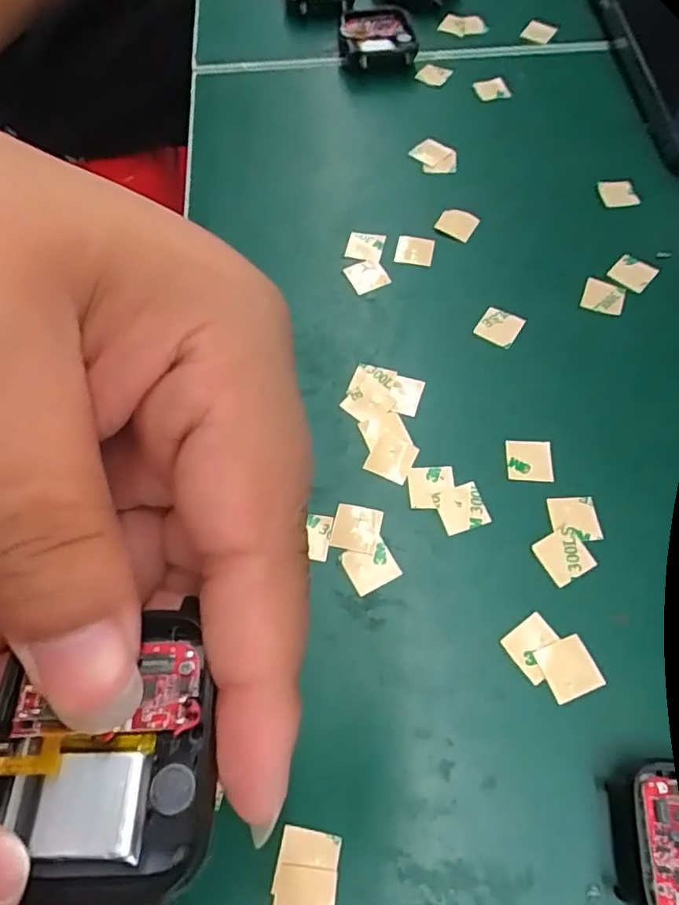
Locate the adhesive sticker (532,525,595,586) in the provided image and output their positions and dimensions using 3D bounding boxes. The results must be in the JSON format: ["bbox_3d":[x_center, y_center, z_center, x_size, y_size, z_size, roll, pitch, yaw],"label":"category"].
[{"bbox_3d":[0.071,0.033,0.184,0.016,0.004,0.015,-27,70,-12],"label":"adhesive sticker"}]

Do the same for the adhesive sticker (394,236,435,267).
[{"bbox_3d":[0.032,-0.085,0.245,0.015,0.005,0.015,11,63,5],"label":"adhesive sticker"}]

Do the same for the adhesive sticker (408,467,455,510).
[{"bbox_3d":[0.031,0.011,0.195,0.015,0.004,0.015,1,63,0],"label":"adhesive sticker"}]

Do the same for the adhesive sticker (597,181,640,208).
[{"bbox_3d":[0.125,-0.116,0.261,0.014,0.004,0.015,-8,73,8],"label":"adhesive sticker"}]

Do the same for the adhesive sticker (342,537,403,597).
[{"bbox_3d":[0.010,0.035,0.183,0.015,0.004,0.014,-25,65,-11],"label":"adhesive sticker"}]

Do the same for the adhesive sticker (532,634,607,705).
[{"bbox_3d":[0.066,0.063,0.169,0.015,0.004,0.015,-23,63,-8],"label":"adhesive sticker"}]

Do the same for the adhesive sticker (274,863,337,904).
[{"bbox_3d":[-0.009,0.113,0.145,0.015,0.004,0.015,5,62,5],"label":"adhesive sticker"}]

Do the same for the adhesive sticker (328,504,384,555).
[{"bbox_3d":[0.005,0.025,0.190,0.015,0.004,0.015,10,66,9],"label":"adhesive sticker"}]

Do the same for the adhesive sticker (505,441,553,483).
[{"bbox_3d":[0.065,0.003,0.200,0.015,0.004,0.015,3,65,6],"label":"adhesive sticker"}]

